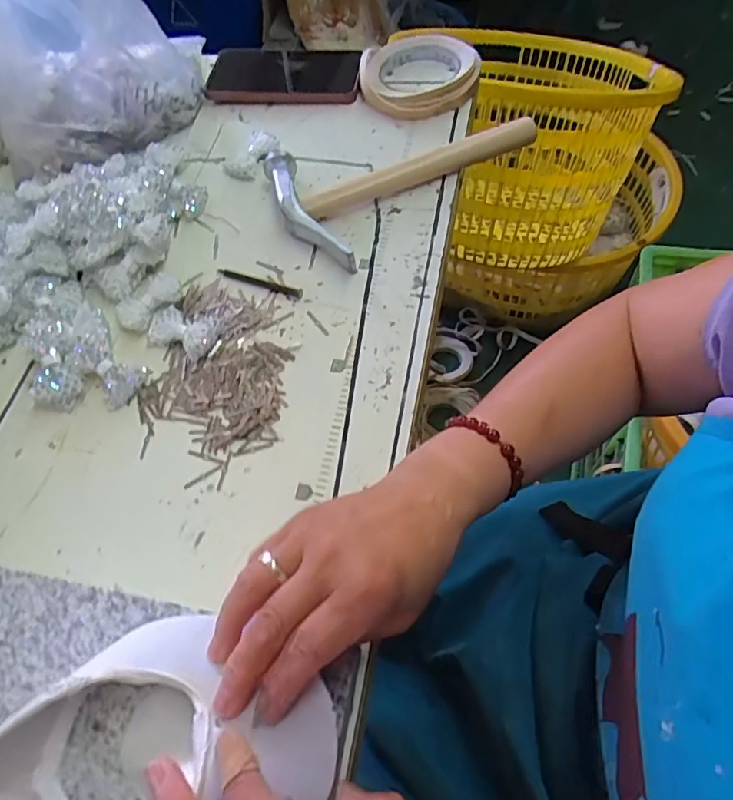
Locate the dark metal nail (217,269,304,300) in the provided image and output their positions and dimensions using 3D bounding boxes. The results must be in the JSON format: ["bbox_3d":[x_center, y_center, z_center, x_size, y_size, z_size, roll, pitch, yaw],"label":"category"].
[{"bbox_3d":[-0.089,-0.098,0.448,0.080,0.004,0.008,20,64,13],"label":"dark metal nail"}]

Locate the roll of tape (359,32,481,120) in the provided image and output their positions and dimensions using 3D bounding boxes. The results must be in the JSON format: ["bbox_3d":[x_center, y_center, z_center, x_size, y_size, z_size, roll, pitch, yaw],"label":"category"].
[{"bbox_3d":[0.044,-0.329,0.551,0.114,0.030,0.121,-1,61,2],"label":"roll of tape"}]

